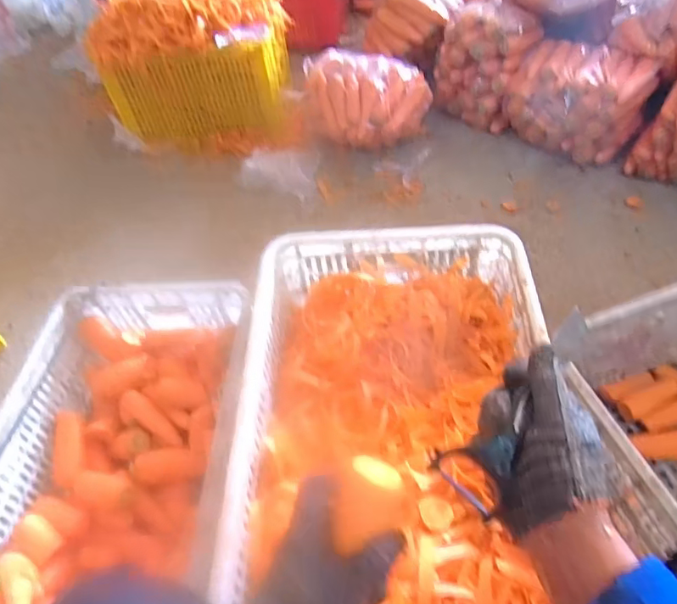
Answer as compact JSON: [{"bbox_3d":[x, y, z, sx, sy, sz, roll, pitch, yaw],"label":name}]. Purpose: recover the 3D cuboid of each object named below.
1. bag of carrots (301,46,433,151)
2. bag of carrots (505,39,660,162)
[{"bbox_3d":[0.070,-0.613,1.537,0.324,0.159,0.312,-15,53,-5],"label":"bag of carrots"},{"bbox_3d":[0.656,-0.564,1.456,0.362,0.216,0.264,22,59,21],"label":"bag of carrots"}]

